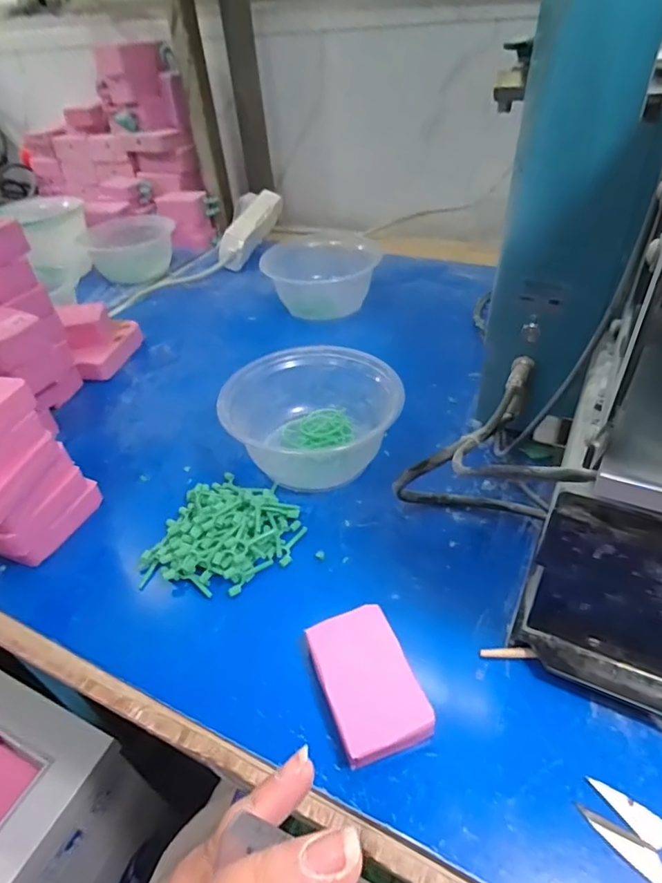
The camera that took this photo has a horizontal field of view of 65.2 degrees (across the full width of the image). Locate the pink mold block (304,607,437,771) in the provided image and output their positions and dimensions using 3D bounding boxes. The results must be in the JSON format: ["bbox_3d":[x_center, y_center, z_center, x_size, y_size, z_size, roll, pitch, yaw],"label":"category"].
[{"bbox_3d":[0.019,0.126,0.272,0.047,0.019,0.071,-17,42,-12],"label":"pink mold block"}]

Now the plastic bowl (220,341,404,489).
[{"bbox_3d":[-0.012,-0.023,0.415,0.133,0.063,0.115,0,41,7],"label":"plastic bowl"}]

